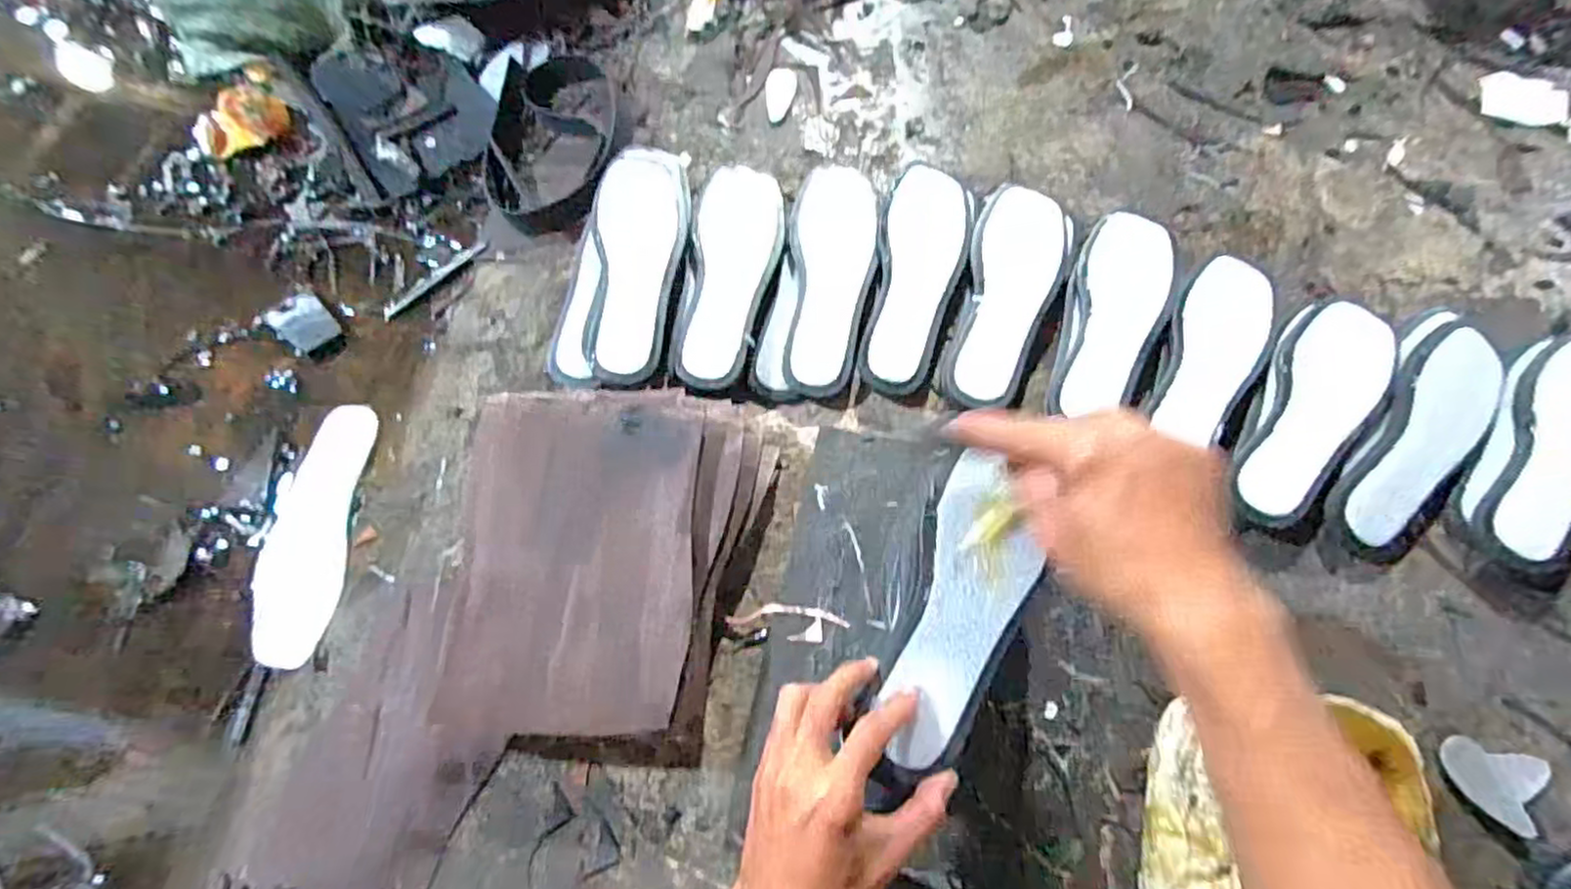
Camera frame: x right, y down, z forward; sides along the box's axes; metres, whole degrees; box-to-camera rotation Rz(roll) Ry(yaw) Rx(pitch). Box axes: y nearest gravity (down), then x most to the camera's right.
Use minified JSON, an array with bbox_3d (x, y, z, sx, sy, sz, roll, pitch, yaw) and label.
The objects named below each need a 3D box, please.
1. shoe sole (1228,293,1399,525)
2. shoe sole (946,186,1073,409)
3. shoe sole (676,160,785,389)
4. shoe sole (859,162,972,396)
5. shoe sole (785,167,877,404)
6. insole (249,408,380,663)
[{"bbox_3d":[0.464,-0.028,0.607,0.076,0.023,0.221,31,72,10],"label":"shoe sole"},{"bbox_3d":[0.209,-0.143,0.653,0.086,0.015,0.231,20,70,6],"label":"shoe sole"},{"bbox_3d":[-0.048,-0.167,0.664,0.084,0.029,0.239,4,69,1],"label":"shoe sole"},{"bbox_3d":[0.123,-0.159,0.655,0.081,0.011,0.232,14,70,4],"label":"shoe sole"},{"bbox_3d":[0.044,-0.165,0.659,0.079,0.014,0.238,5,69,1],"label":"shoe sole"},{"bbox_3d":[-0.439,0.078,0.644,0.083,0.006,0.241,-4,66,3],"label":"insole"}]

